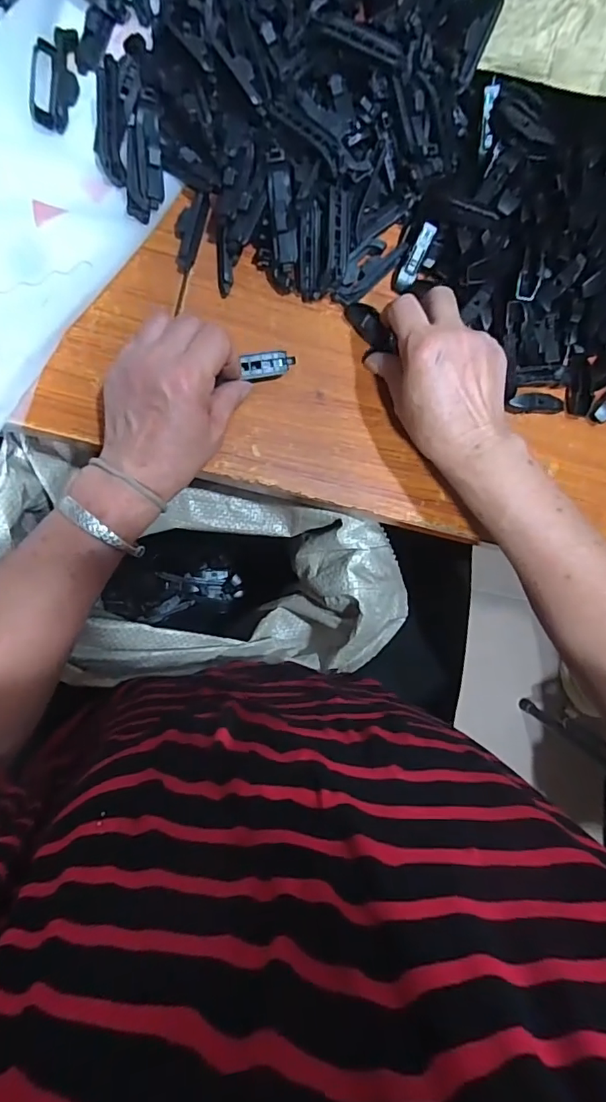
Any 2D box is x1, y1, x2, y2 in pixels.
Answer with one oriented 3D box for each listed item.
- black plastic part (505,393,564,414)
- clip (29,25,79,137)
[{"bbox_3d":[0.201,-0.126,0.432,0.045,0.014,0.016,3,90,-9],"label":"black plastic part"},{"bbox_3d":[-0.184,-0.351,0.377,0.031,0.008,0.075,3,94,-37],"label":"clip"}]

